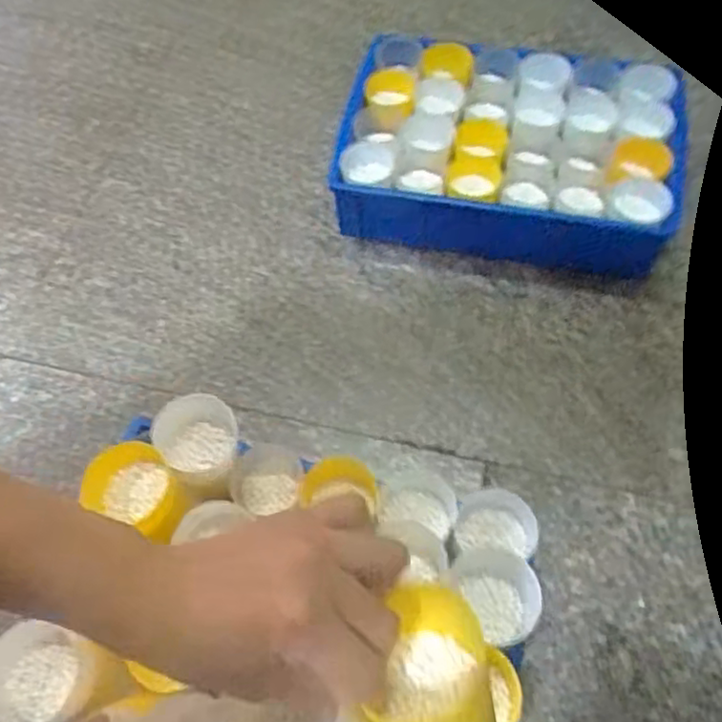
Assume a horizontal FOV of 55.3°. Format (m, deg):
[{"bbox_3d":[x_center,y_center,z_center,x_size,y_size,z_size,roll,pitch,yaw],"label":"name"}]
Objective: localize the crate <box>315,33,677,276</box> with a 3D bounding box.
[{"bbox_3d":[0.182,-0.258,0.873,0.403,0.113,0.286,13,63,10],"label":"crate"}]

